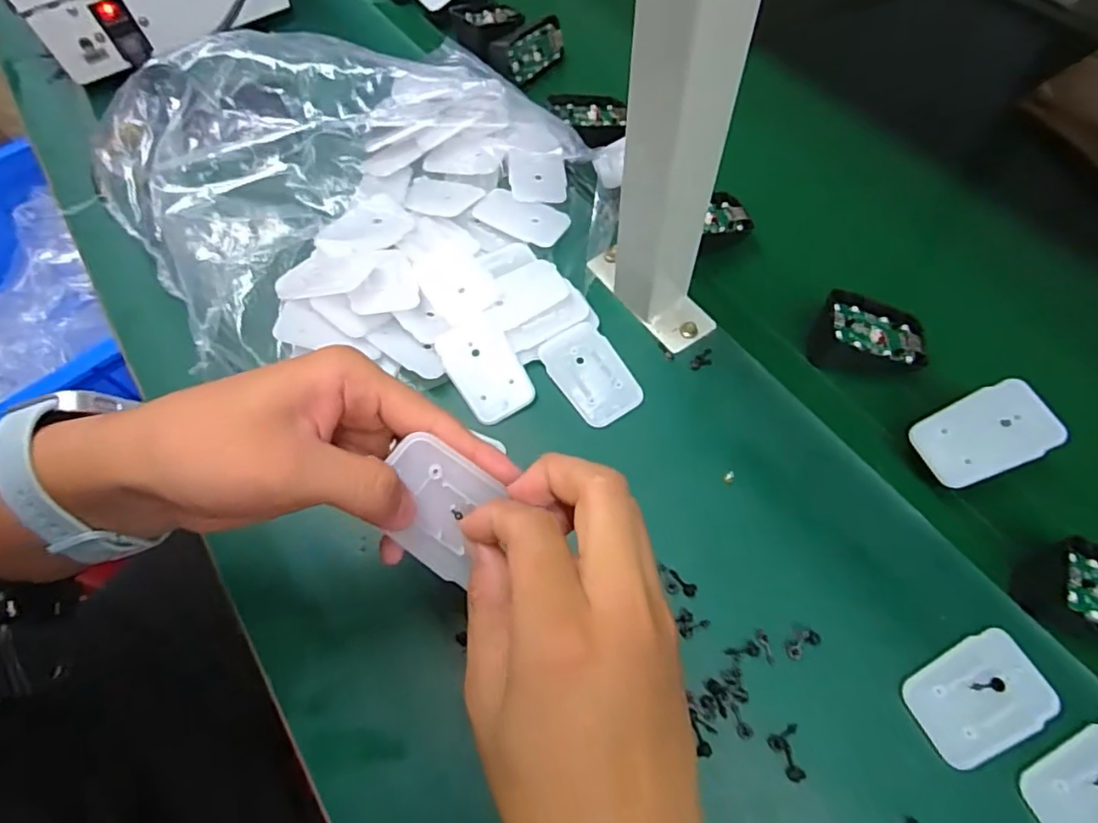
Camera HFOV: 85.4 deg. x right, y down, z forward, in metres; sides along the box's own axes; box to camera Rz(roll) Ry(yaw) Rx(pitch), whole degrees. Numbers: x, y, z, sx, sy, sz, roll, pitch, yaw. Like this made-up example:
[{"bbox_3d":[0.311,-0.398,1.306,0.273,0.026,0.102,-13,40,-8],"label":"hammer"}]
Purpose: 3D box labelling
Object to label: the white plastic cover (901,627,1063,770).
[{"bbox_3d":[0.216,0.142,0.296,0.070,0.004,0.046,-25,64,-10],"label":"white plastic cover"}]

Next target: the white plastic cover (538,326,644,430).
[{"bbox_3d":[0.027,-0.025,0.387,0.043,0.007,0.068,-30,65,-12],"label":"white plastic cover"}]

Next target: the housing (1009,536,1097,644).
[{"bbox_3d":[0.289,0.098,0.308,0.069,0.027,0.042,24,63,10],"label":"housing"}]

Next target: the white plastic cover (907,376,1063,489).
[{"bbox_3d":[0.249,0.013,0.340,0.068,0.004,0.044,-27,68,10],"label":"white plastic cover"}]

